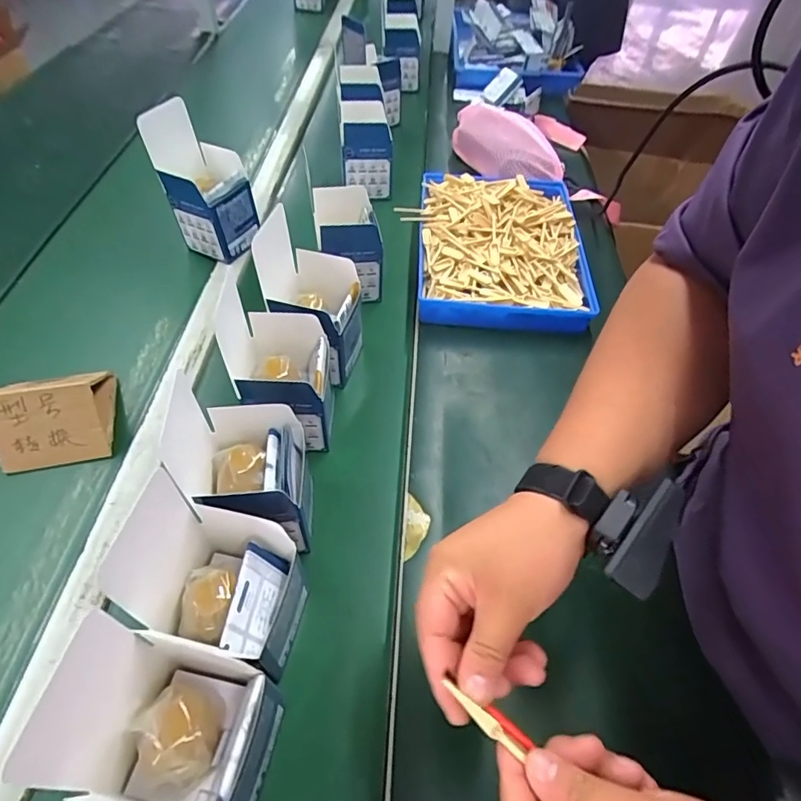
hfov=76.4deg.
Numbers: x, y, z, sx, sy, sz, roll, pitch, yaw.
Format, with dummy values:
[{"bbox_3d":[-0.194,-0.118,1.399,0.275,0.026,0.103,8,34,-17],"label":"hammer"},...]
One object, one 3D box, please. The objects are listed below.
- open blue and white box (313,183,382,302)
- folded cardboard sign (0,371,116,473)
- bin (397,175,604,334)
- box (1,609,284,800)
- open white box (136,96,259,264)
[{"bbox_3d":[-0.068,-0.199,0.674,0.075,0.130,0.083,-8,52,-10],"label":"open blue and white box"},{"bbox_3d":[-0.366,0.006,0.536,0.104,0.076,0.108,-12,53,-13],"label":"folded cardboard sign"},{"bbox_3d":[0.140,-0.240,0.753,0.258,0.065,0.320,5,51,0],"label":"bin"},{"bbox_3d":[-0.140,0.216,0.330,0.105,0.151,0.088,9,51,3],"label":"box"},{"bbox_3d":[-0.267,-0.299,0.702,0.097,0.177,0.096,34,57,21],"label":"open white box"}]

